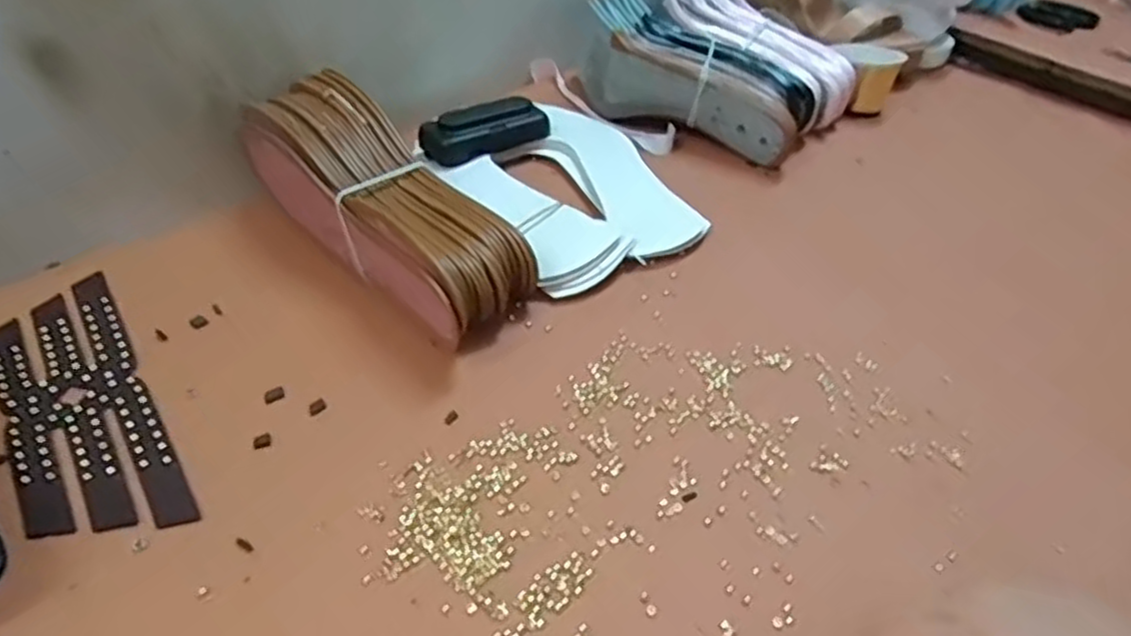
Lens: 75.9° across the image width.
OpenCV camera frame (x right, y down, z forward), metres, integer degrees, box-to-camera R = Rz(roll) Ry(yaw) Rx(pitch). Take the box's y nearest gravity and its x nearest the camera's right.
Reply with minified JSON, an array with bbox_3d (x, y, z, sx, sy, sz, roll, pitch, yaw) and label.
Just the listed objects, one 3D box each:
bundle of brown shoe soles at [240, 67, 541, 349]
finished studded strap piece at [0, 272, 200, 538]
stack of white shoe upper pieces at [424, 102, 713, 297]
[{"bbox_3d":[-0.123,-0.075,0.494,0.237,0.086,0.081,35,50,29],"label":"bundle of brown shoe soles"},{"bbox_3d":[-0.274,0.046,0.407,0.069,0.005,0.211,-24,50,-28],"label":"finished studded strap piece"},{"bbox_3d":[-0.002,-0.108,0.585,0.160,0.024,0.222,-23,49,-27],"label":"stack of white shoe upper pieces"}]

